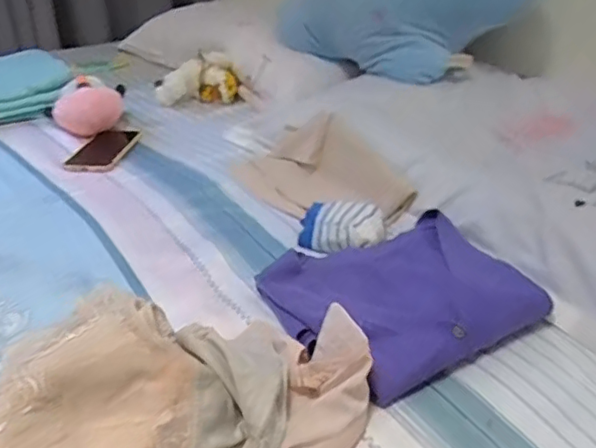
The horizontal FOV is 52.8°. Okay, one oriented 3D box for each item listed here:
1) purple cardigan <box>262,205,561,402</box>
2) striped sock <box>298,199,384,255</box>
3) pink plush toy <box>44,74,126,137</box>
[{"bbox_3d":[0.108,0.073,0.621,0.241,0.038,0.190,-17,37,-26],"label":"purple cardigan"},{"bbox_3d":[0.055,0.004,0.747,0.106,0.041,0.075,10,34,13],"label":"striped sock"},{"bbox_3d":[-0.372,-0.207,1.049,0.141,0.083,0.108,-8,34,-15],"label":"pink plush toy"}]

